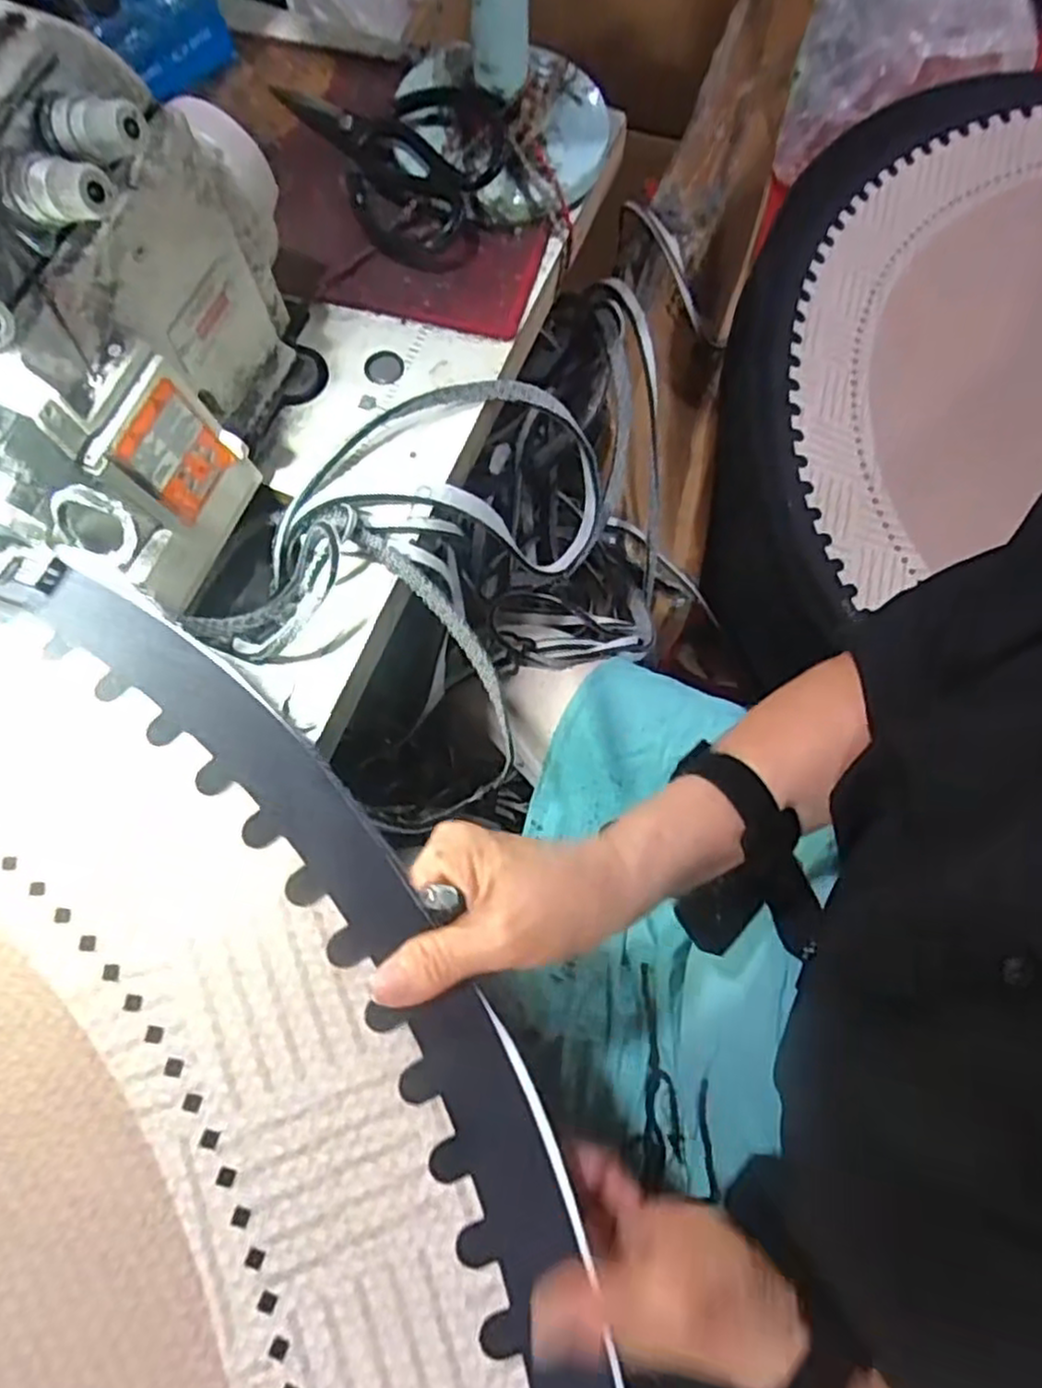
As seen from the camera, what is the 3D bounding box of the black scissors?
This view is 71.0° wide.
[{"bbox_3d":[-0.107,-0.388,0.519,0.184,0.022,0.120,31,96,14],"label":"black scissors"}]

